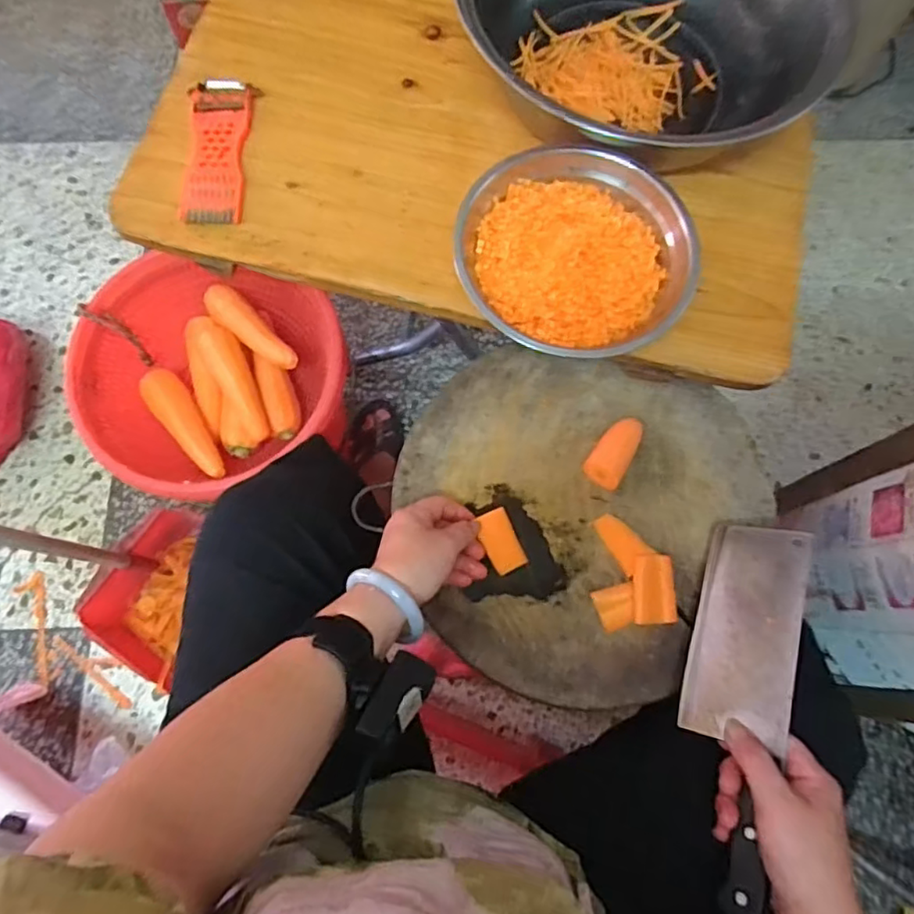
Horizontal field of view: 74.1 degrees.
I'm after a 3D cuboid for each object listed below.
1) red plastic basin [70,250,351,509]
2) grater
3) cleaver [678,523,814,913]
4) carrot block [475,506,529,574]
[{"bbox_3d":[-0.322,-0.105,0.835,0.337,0.132,0.327,1,73,-2],"label":"red plastic basin"},{"bbox_3d":[-0.242,-0.311,0.614,0.062,0.011,0.169,-2,73,-2],"label":"grater"},{"bbox_3d":[0.225,0.190,0.490,0.083,0.015,0.289,-2,59,45],"label":"cleaver"},{"bbox_3d":[0.042,0.079,0.570,0.033,0.008,0.058,-22,75,-8],"label":"carrot block"}]

